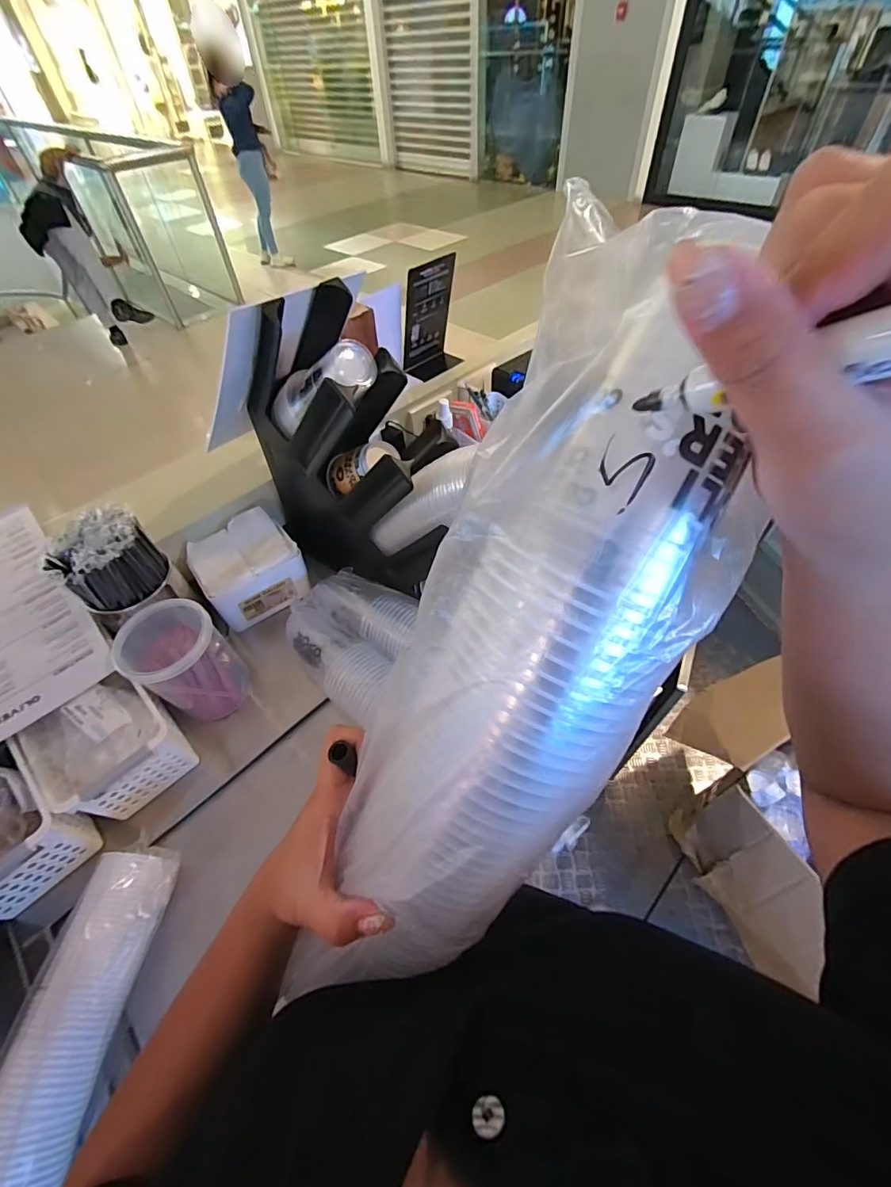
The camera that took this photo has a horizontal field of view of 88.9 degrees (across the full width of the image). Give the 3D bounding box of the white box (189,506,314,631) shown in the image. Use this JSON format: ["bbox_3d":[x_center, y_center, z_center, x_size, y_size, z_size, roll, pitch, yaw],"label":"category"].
[{"bbox_3d":[-0.332,-0.039,0.787,0.161,0.122,0.130,-31,56,-19],"label":"white box"}]

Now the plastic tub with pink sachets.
[{"bbox_3d":[-0.371,0.106,0.663,0.114,0.178,0.110,-2,51,2],"label":"plastic tub with pink sachets"}]

